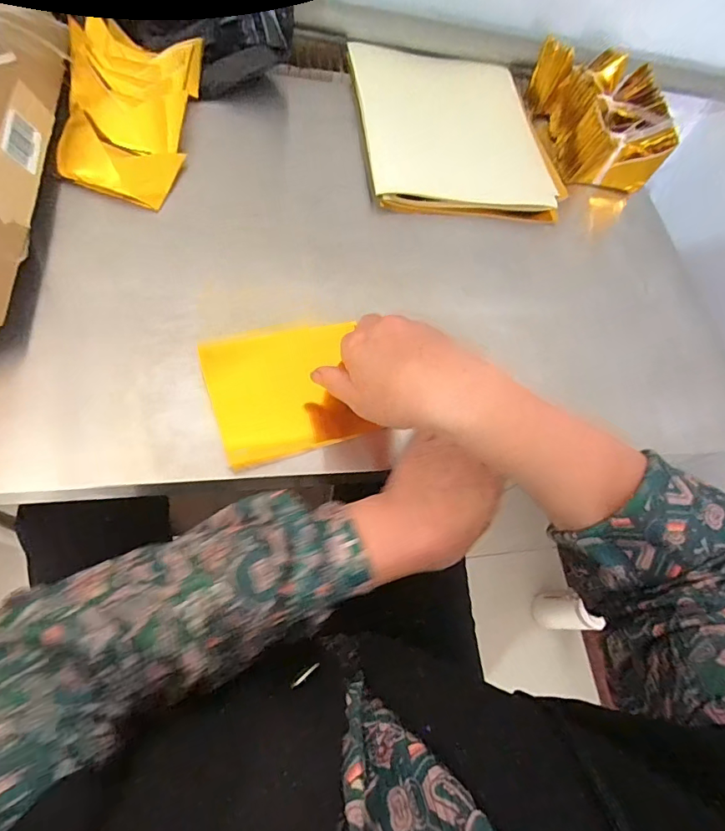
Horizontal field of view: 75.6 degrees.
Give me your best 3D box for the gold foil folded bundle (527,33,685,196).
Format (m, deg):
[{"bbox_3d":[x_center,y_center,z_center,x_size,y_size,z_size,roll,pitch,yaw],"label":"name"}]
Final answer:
[{"bbox_3d":[0.296,-0.379,0.591,0.106,0.080,0.202,-7,64,-6],"label":"gold foil folded bundle"}]

